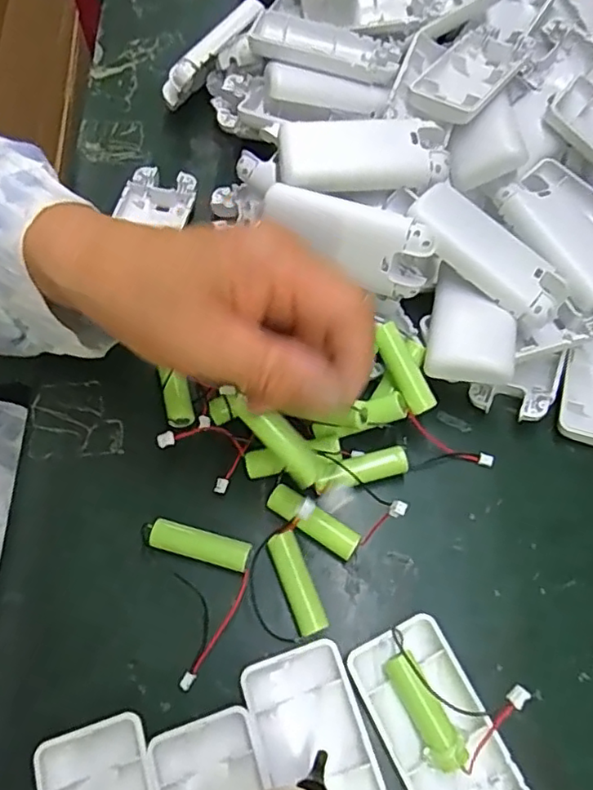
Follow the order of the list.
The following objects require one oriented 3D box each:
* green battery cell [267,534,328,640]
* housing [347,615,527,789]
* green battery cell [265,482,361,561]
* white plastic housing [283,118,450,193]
[{"bbox_3d":[0.000,0.091,0.290,0.014,0.011,0.048,-19,68,-10],"label":"green battery cell"},{"bbox_3d":[0.062,0.149,0.262,0.046,0.012,0.092,-25,69,-12],"label":"housing"},{"bbox_3d":[0.008,0.064,0.303,0.049,0.012,0.013,31,69,12],"label":"green battery cell"},{"bbox_3d":[0.037,-0.134,0.336,0.091,0.014,0.042,-1,66,-2],"label":"white plastic housing"}]

